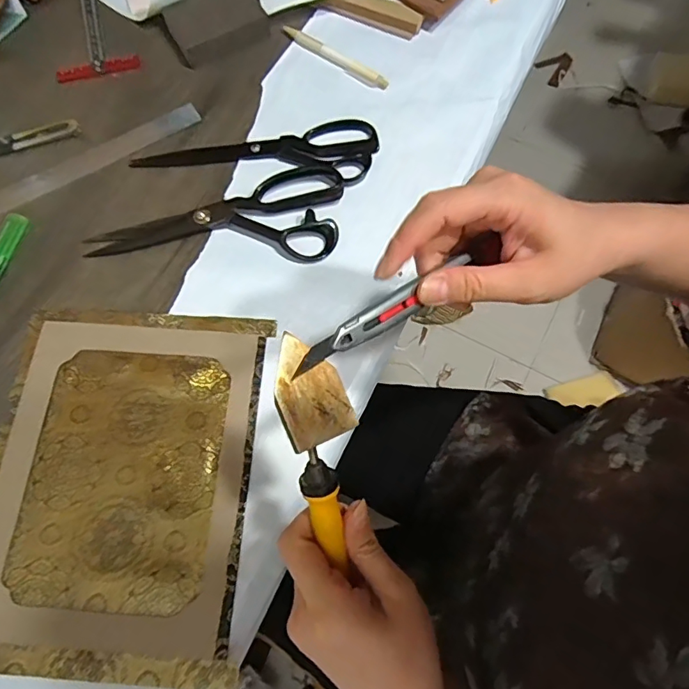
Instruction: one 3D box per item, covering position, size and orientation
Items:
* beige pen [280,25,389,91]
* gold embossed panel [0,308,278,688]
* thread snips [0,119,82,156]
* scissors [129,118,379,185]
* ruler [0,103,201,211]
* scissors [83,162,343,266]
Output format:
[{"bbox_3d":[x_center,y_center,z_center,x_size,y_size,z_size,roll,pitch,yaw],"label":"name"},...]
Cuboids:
[{"bbox_3d":[-0.010,-0.311,0.539,0.132,0.013,0.011,35,75,10],"label":"beige pen"},{"bbox_3d":[-0.184,0.106,0.403,0.208,0.006,0.280,4,72,0],"label":"gold embossed panel"},{"bbox_3d":[-0.322,-0.211,0.509,0.100,0.005,0.023,-13,73,-5],"label":"thread snips"},{"bbox_3d":[-0.089,-0.201,0.503,0.240,0.017,0.067,5,72,1],"label":"scissors"},{"bbox_3d":[-0.293,-0.165,0.496,0.320,0.004,0.028,-30,75,-10],"label":"ruler"},{"bbox_3d":[-0.121,-0.124,0.473,0.233,0.017,0.094,0,72,-1],"label":"scissors"}]

